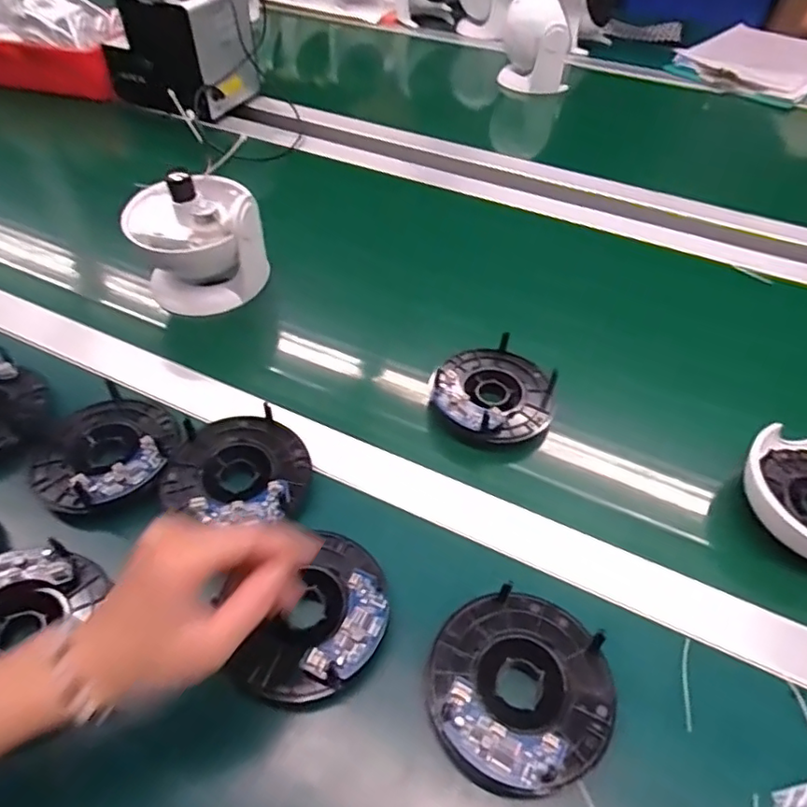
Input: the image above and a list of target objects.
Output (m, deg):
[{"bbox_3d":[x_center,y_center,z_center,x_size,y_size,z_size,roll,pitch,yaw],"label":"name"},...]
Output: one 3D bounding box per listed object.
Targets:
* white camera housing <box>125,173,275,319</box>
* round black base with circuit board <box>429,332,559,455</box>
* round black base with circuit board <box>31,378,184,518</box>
[{"bbox_3d":[-0.198,-0.160,0.567,0.111,0.121,0.103,-23,52,-20],"label":"white camera housing"},{"bbox_3d":[0.077,-0.011,0.498,0.098,0.032,0.119,11,49,9],"label":"round black base with circuit board"},{"bbox_3d":[-0.218,0.034,0.433,0.097,0.022,0.098,0,48,0],"label":"round black base with circuit board"}]

